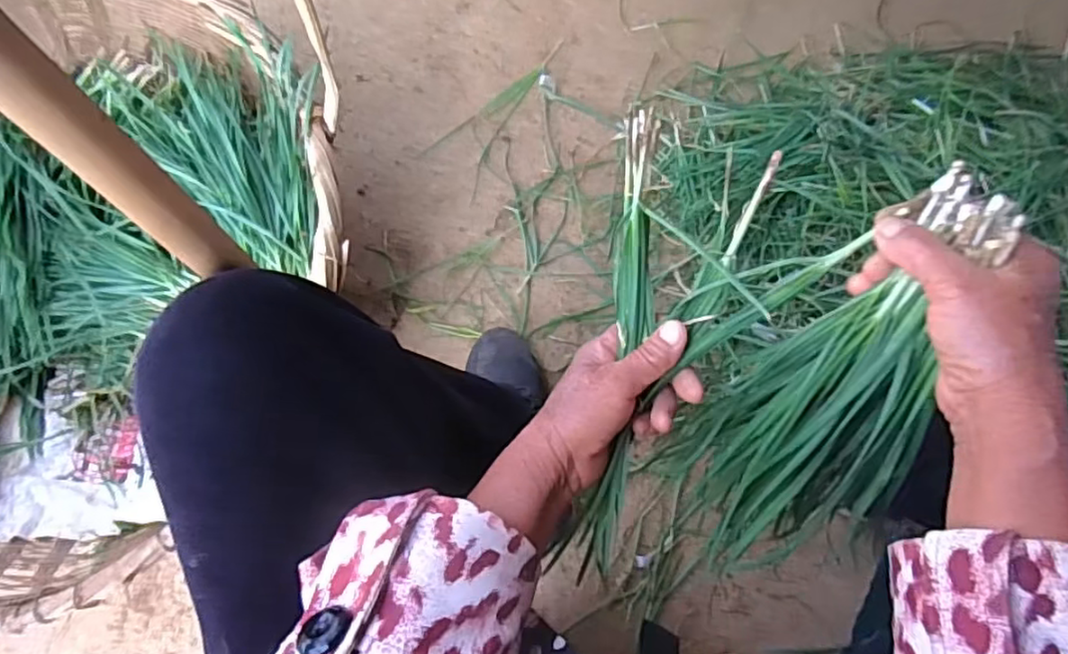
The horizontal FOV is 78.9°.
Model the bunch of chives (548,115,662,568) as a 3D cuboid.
[{"bbox_3d":[0.055,0.007,0.430,0.042,0.021,0.309,7,89,3],"label":"bunch of chives"}]

